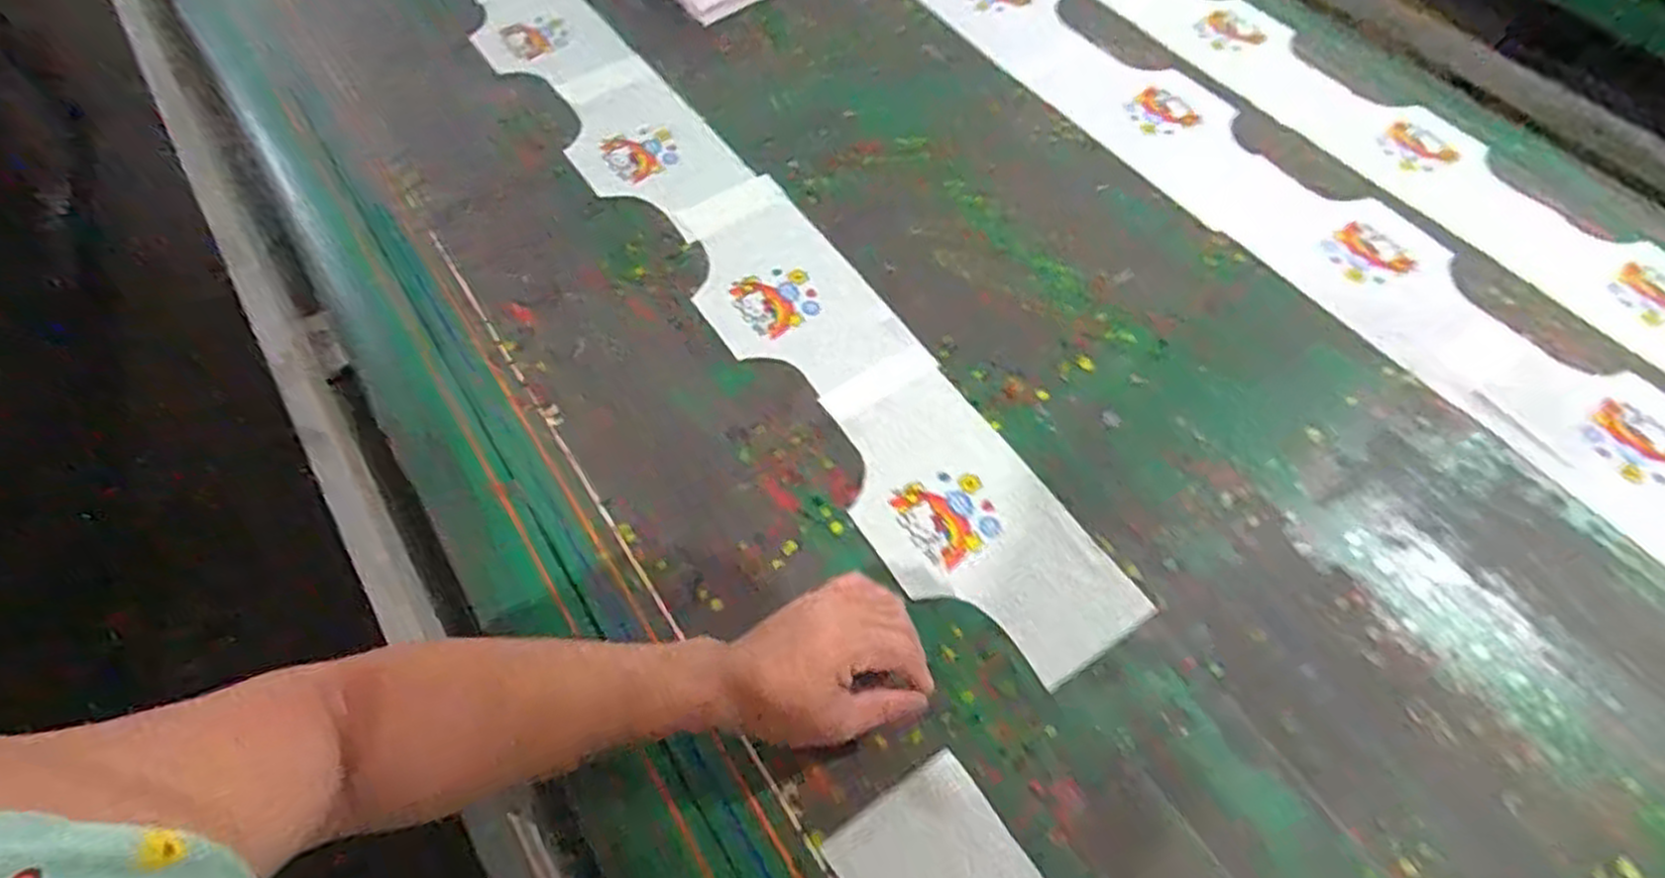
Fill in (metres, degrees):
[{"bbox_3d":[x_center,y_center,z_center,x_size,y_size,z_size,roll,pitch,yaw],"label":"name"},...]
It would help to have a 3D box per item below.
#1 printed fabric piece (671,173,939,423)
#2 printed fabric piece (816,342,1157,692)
[{"bbox_3d":[-0.046,-0.141,0.774,0.151,0.007,0.300,-29,64,-15],"label":"printed fabric piece"},{"bbox_3d":[0.103,0.059,0.657,0.150,0.004,0.303,-30,65,-16],"label":"printed fabric piece"}]

